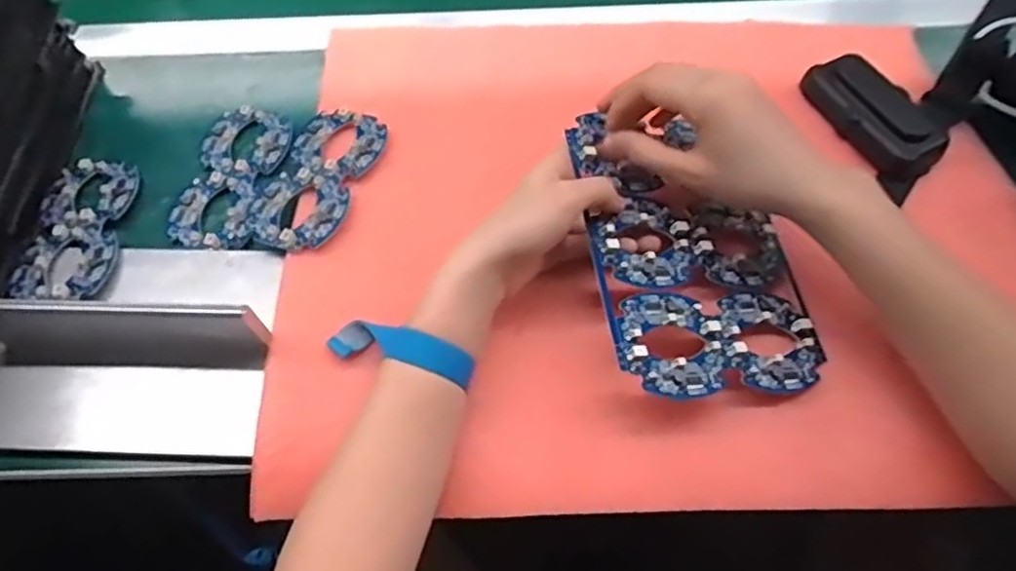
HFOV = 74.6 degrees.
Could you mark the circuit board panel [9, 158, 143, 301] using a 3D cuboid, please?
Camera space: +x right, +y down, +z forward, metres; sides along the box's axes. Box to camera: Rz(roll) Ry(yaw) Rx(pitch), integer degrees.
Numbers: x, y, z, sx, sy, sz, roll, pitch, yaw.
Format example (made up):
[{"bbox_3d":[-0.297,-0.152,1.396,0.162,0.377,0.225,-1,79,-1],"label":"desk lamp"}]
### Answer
[{"bbox_3d":[-0.304,-0.043,0.472,0.067,0.010,0.123,-3,61,0],"label":"circuit board panel"}]

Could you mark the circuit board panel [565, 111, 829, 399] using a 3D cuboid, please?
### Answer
[{"bbox_3d":[0.116,-0.025,0.421,0.133,0.012,0.191,0,62,-17],"label":"circuit board panel"}]

